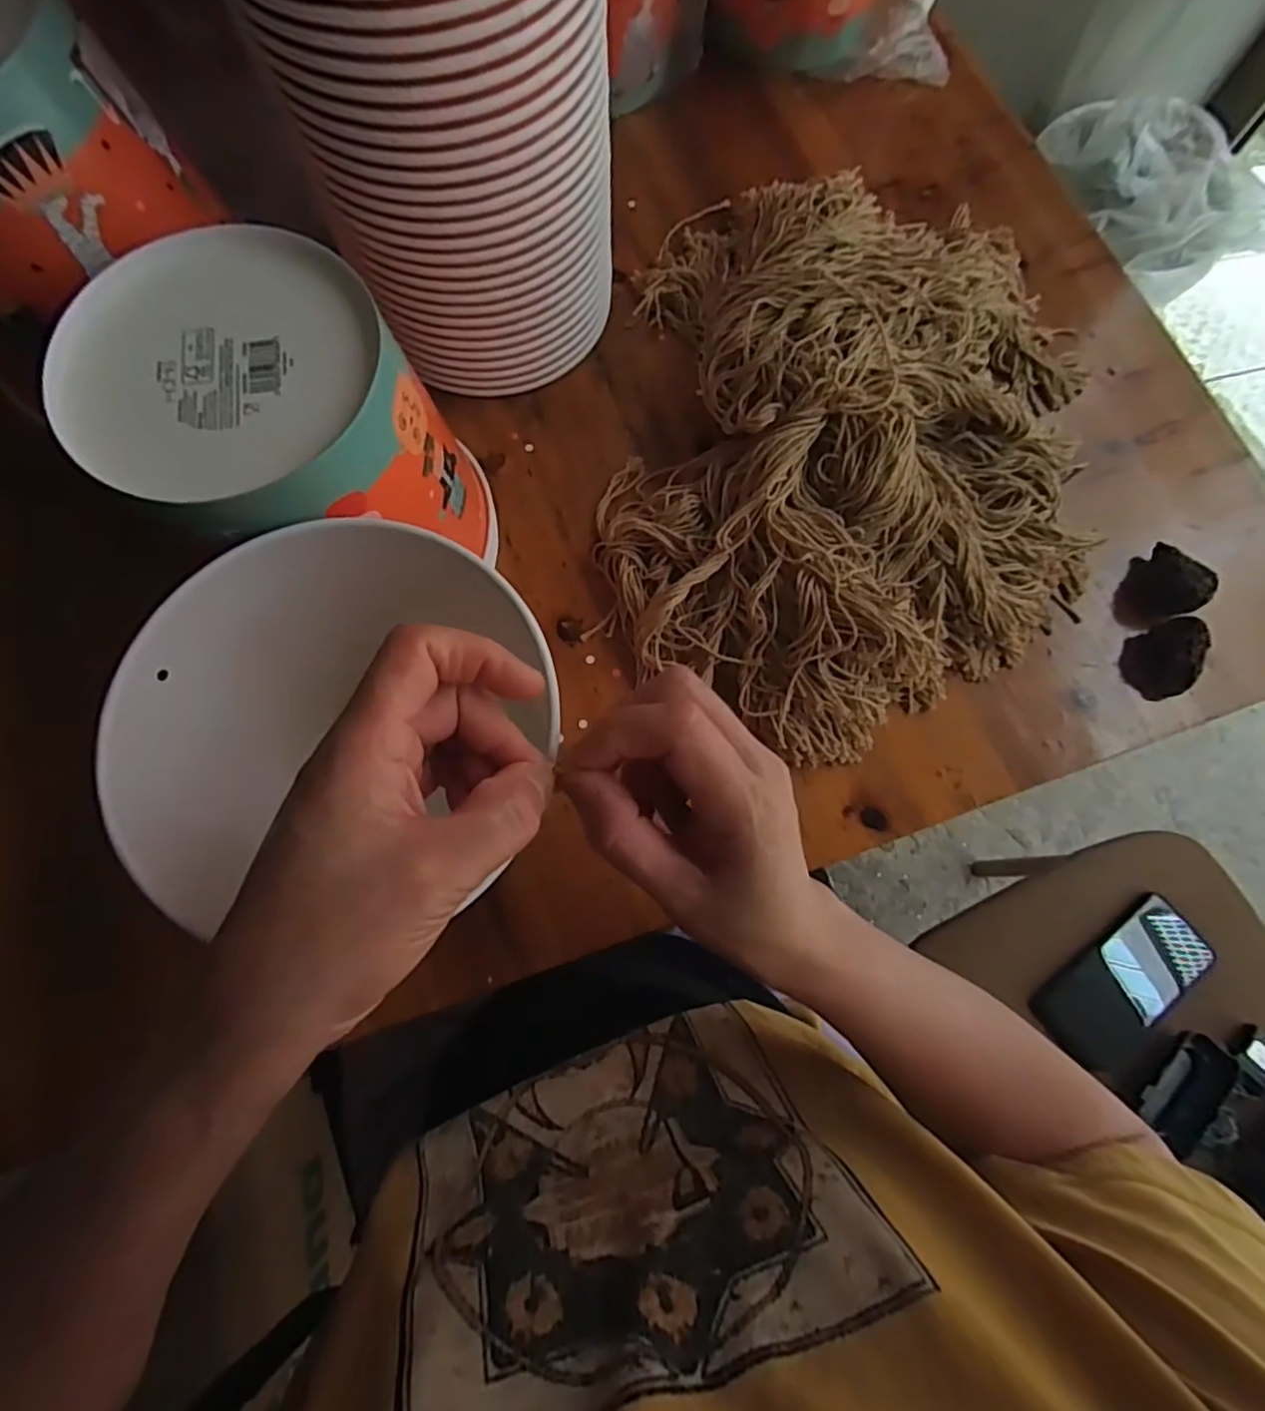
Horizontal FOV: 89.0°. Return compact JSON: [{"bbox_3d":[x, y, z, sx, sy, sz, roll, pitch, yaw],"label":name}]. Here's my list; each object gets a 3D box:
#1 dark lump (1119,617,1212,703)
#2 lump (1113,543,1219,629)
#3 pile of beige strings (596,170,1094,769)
[{"bbox_3d":[0.311,-0.027,0.375,0.039,0.027,0.038,-22,76,-4],"label":"dark lump"},{"bbox_3d":[0.316,-0.072,0.385,0.042,0.027,0.042,0,76,1],"label":"lump"},{"bbox_3d":[0.132,-0.155,0.381,0.288,0.066,0.370,7,76,3],"label":"pile of beige strings"}]

